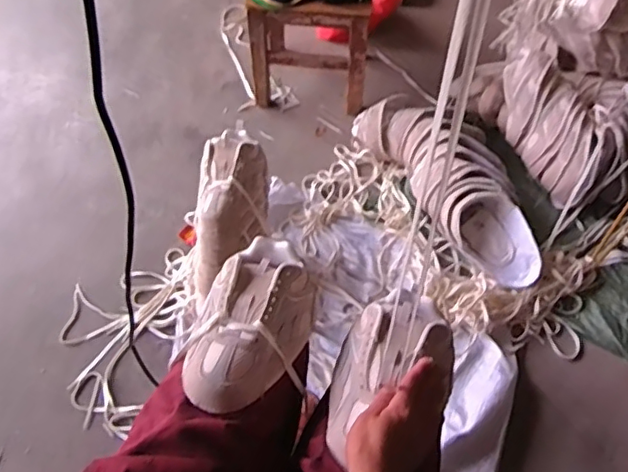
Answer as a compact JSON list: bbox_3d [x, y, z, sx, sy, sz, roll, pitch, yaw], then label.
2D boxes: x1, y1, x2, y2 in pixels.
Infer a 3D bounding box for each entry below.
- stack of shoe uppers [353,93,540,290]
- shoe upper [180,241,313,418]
[{"bbox_3d":[0.359,-0.158,1.520,0.271,0.133,0.669,-25,56,-16],"label":"stack of shoe uppers"},{"bbox_3d":[-0.080,0.109,0.749,0.138,0.061,0.251,15,55,13],"label":"shoe upper"}]

